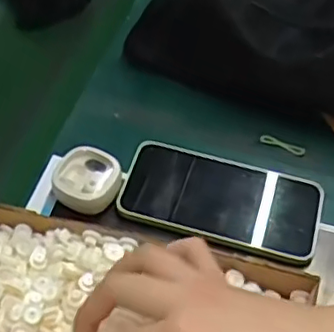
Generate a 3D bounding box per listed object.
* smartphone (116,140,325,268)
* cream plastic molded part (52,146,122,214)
[{"bbox_3d":[0.047,0.026,0.505,0.163,0.011,0.083,14,53,9],"label":"smartphone"},{"bbox_3d":[-0.066,0.009,0.494,0.049,0.019,0.047,20,55,13],"label":"cream plastic molded part"}]

